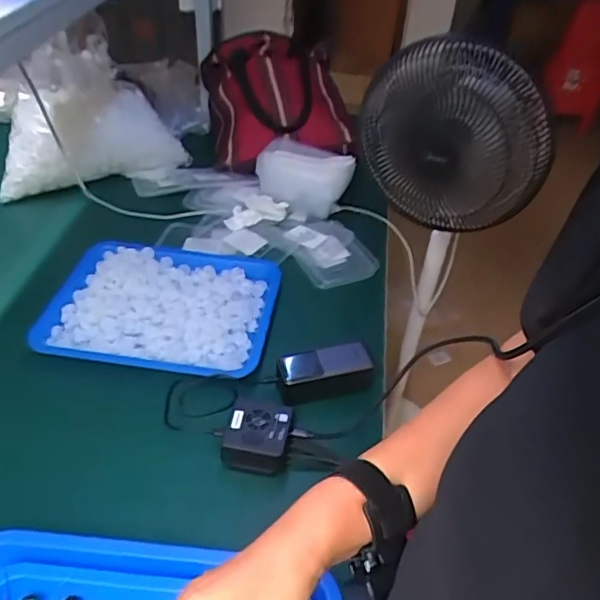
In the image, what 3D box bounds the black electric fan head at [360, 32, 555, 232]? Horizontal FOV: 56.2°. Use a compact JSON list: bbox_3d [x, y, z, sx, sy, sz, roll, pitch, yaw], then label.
[{"bbox_3d":[0.243,-0.261,0.902,0.306,0.276,0.170,24,39,20],"label":"black electric fan head"}]

